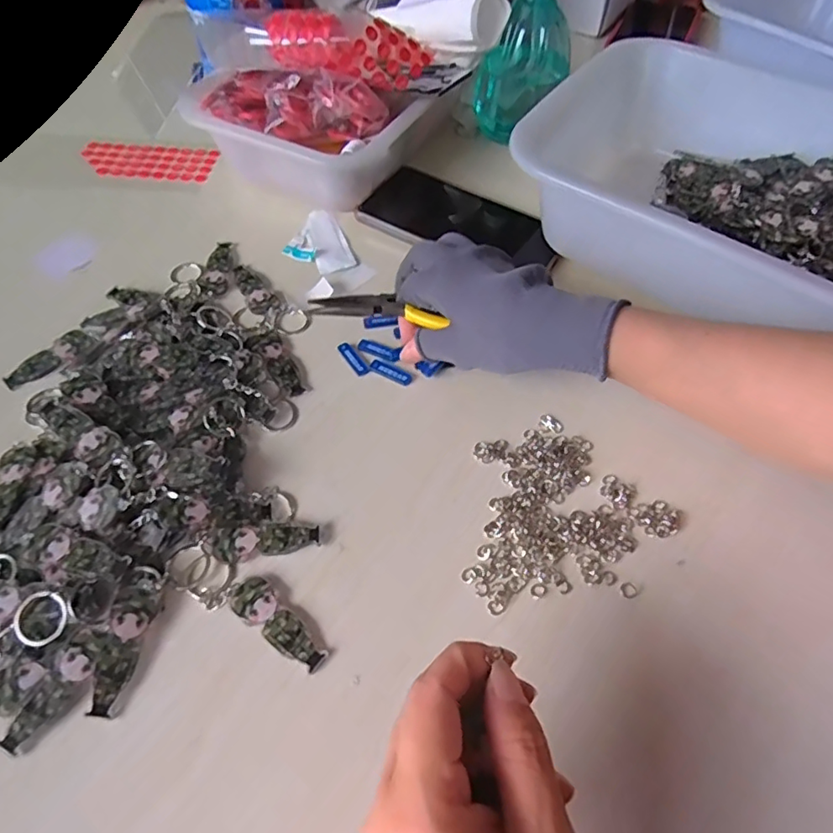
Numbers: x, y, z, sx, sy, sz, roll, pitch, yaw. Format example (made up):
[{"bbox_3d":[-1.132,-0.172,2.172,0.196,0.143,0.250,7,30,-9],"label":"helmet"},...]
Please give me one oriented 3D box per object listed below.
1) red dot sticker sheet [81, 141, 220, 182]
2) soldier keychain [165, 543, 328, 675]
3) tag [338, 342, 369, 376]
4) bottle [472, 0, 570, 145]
[{"bbox_3d":[-0.251,-0.238,0.515,0.129,0.006,0.049,9,56,4],"label":"red dot sticker sheet"},{"bbox_3d":[-0.088,0.096,0.288,0.099,0.004,0.024,25,59,14],"label":"soldier keychain"},{"bbox_3d":[-0.044,-0.041,0.381,0.010,0.004,0.031,-30,62,-20],"label":"tag"},{"bbox_3d":[0.104,-0.338,0.471,0.070,0.194,0.067,-22,58,-34],"label":"bottle"}]

